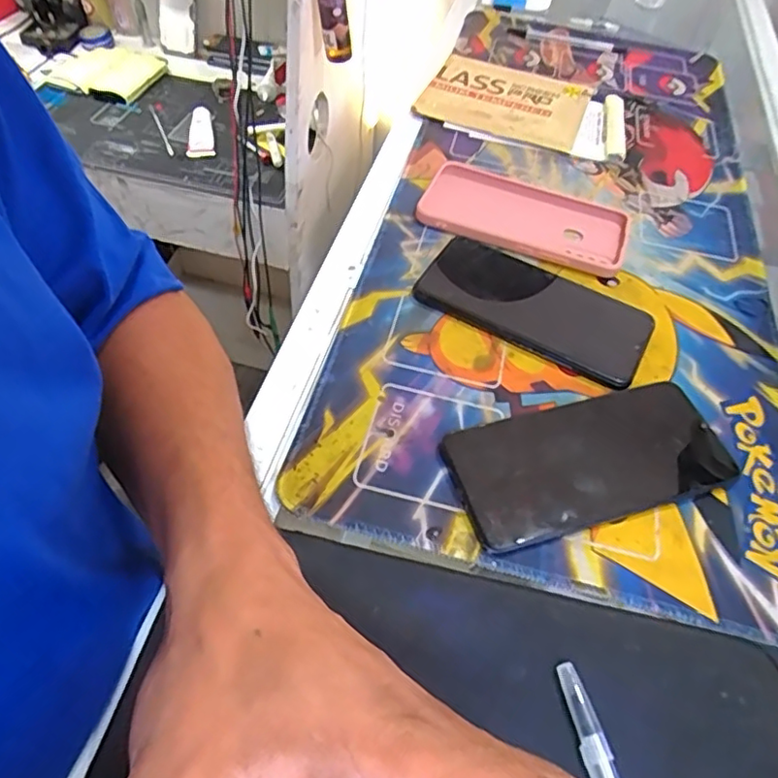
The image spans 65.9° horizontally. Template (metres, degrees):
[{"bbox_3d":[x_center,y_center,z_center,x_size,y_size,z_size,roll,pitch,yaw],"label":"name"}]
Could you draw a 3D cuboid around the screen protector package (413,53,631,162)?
[{"bbox_3d":[0.134,-0.280,0.597,0.195,0.016,0.130,18,53,8],"label":"screen protector package"}]

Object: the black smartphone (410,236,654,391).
[{"bbox_3d":[0.101,-0.058,0.425,0.158,0.012,0.074,26,54,14],"label":"black smartphone"}]

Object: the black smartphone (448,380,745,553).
[{"bbox_3d":[0.116,0.040,0.346,0.161,0.013,0.074,-13,54,-15],"label":"black smartphone"}]

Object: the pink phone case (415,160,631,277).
[{"bbox_3d":[0.108,-0.138,0.484,0.160,0.011,0.095,20,53,10],"label":"pink phone case"}]

